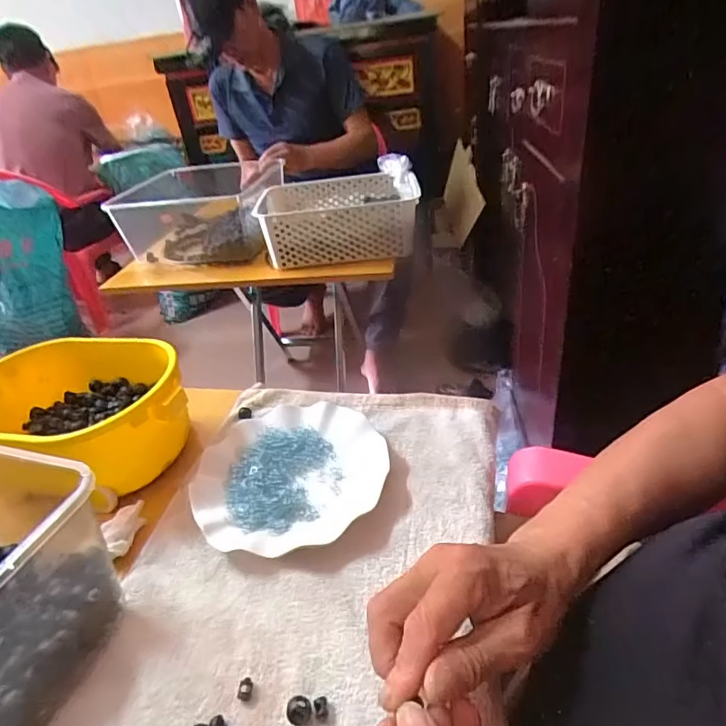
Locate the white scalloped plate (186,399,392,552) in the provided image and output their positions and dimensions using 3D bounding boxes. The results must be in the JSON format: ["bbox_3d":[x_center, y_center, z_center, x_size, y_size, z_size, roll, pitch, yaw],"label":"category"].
[{"bbox_3d":[-0.069,0.107,0.480,0.180,0.021,0.172,-5,35,4],"label":"white scalloped plate"}]

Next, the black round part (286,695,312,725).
[{"bbox_3d":[-0.041,0.222,0.315,0.015,0.011,0.013,-21,37,-18],"label":"black round part"}]

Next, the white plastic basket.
[{"bbox_3d":[-0.050,-0.294,0.999,0.300,0.104,0.215,-6,34,5],"label":"white plastic basket"}]

